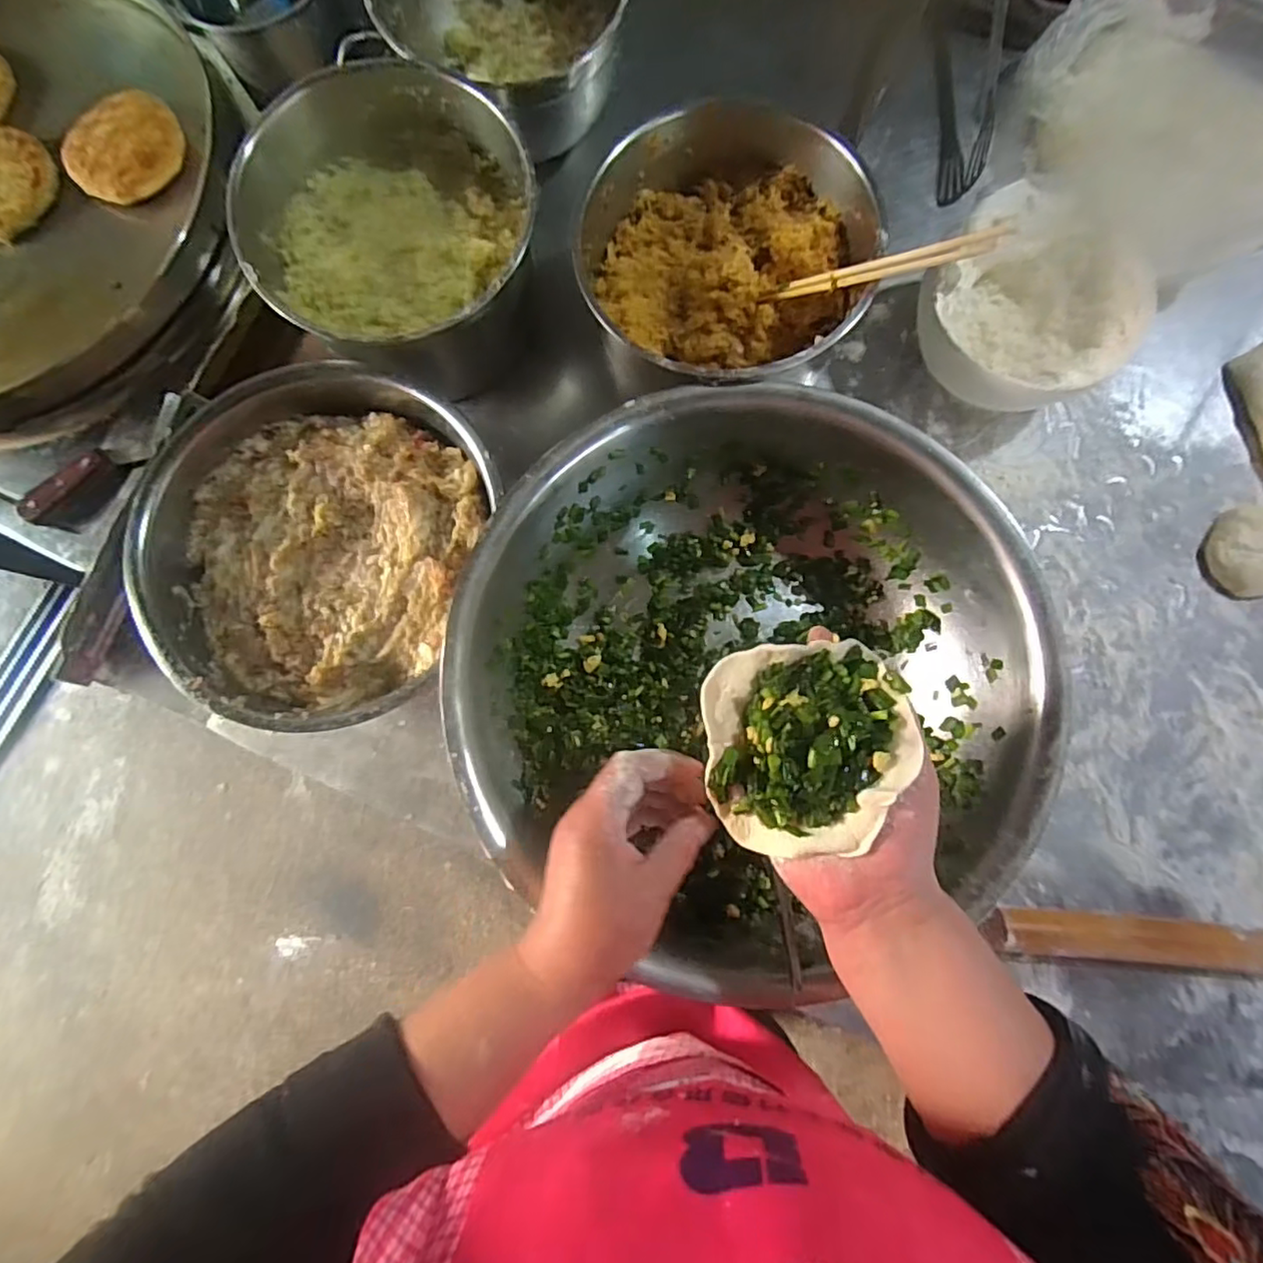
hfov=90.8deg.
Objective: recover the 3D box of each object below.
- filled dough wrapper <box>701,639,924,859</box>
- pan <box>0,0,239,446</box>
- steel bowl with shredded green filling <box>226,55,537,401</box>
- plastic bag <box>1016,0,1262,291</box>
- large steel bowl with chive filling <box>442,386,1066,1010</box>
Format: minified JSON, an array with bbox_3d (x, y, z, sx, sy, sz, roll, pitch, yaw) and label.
[{"bbox_3d":[0.090,0.058,0.317,0.098,0.034,0.101,-8,81,2],"label":"filled dough wrapper"},{"bbox_3d":[-0.668,-0.456,0.645,0.509,0.074,0.529,0,82,2],"label":"pan"},{"bbox_3d":[-0.181,-0.303,0.478,0.192,0.103,0.205,-1,81,3],"label":"steel bowl with shredded green filling"},{"bbox_3d":[0.424,-0.404,0.513,0.200,0.091,0.266,-12,82,0],"label":"plastic bag"},{"bbox_3d":[0.076,0.029,0.449,0.374,0.122,0.361,0,82,2],"label":"large steel bowl with chive filling"}]

